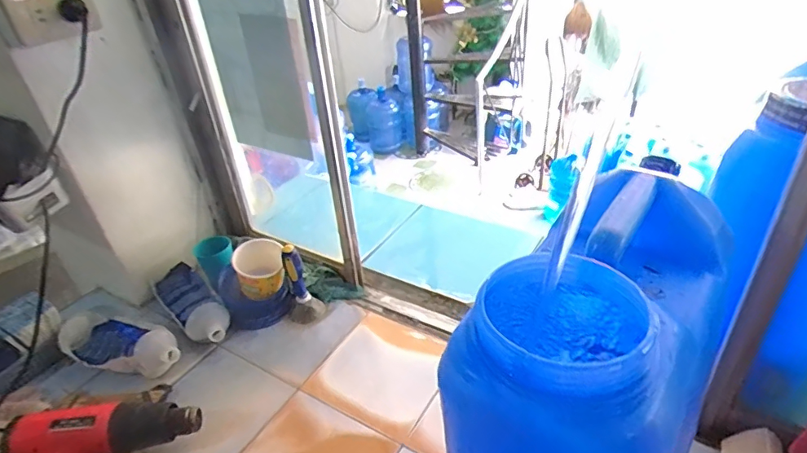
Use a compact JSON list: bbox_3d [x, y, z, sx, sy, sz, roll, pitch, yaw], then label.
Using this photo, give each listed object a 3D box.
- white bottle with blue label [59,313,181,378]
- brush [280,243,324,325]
[{"bbox_3d":[-0.496,0.209,0.880,0.247,0.068,0.119,9,36,21],"label":"white bottle with blue label"},{"bbox_3d":[-0.191,0.104,0.916,0.068,0.157,0.051,-13,34,-11],"label":"brush"}]

